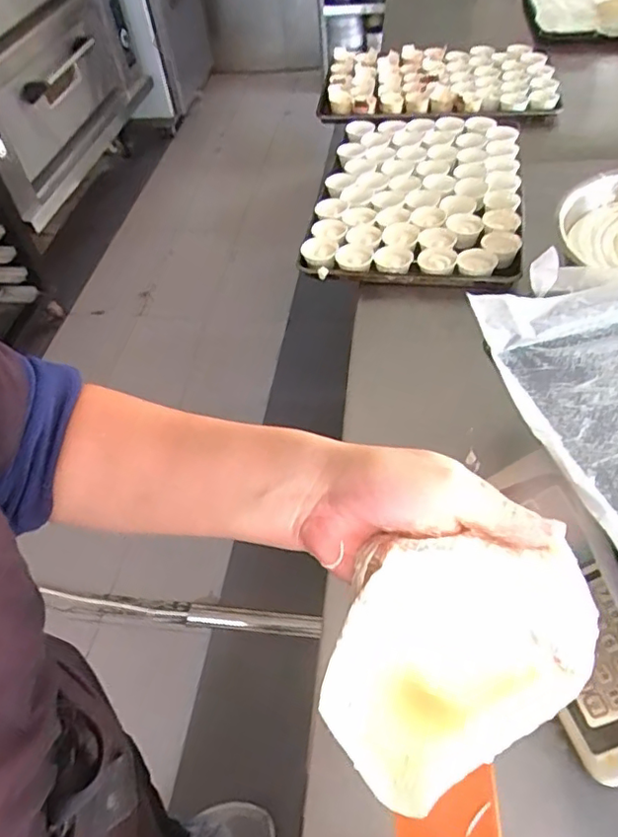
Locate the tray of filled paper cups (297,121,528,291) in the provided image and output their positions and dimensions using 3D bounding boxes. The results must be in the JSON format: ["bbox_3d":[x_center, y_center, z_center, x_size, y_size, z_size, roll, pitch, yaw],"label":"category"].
[{"bbox_3d":[0.220,-0.463,1.199,0.388,0.046,0.583,6,51,11],"label":"tray of filled paper cups"}]

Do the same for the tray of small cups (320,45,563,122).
[{"bbox_3d":[0.323,-0.840,1.484,0.570,0.082,0.374,7,52,12],"label":"tray of small cups"}]

